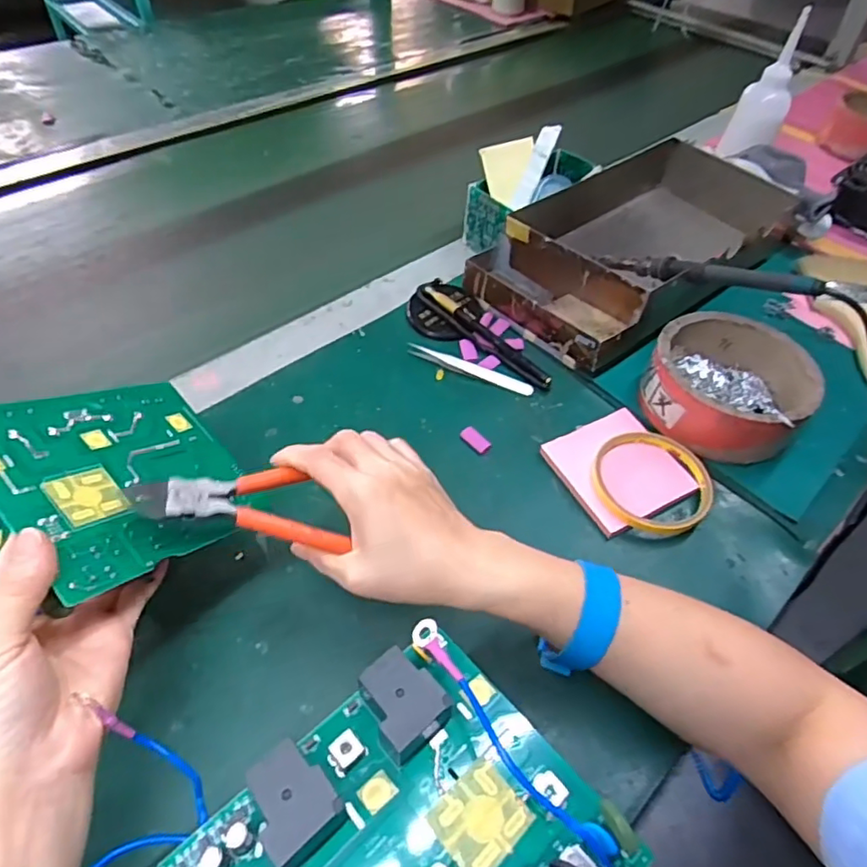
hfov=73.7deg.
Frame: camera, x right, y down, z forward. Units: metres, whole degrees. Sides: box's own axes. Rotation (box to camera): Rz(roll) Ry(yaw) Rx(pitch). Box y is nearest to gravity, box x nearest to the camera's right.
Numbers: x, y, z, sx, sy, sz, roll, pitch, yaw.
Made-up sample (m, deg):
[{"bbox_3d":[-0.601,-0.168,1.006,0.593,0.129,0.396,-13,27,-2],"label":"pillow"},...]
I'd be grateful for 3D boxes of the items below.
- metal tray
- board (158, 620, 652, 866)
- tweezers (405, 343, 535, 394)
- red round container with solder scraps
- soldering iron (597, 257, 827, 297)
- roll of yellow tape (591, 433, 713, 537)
[{"bbox_3d":[0.213,-0.191,0.587,0.344,0.073,0.179,-32,60,-26],"label":"metal tray"},{"bbox_3d":[-0.009,0.143,0.194,0.129,0.026,0.111,-34,61,-27],"label":"board"},{"bbox_3d":[0.032,-0.057,0.505,0.113,0.007,0.012,19,52,12],"label":"tweezers"},{"bbox_3d":[0.241,-0.042,0.478,0.119,0.058,0.123,2,51,-2],"label":"red round container with solder scraps"},{"bbox_3d":[0.230,-0.137,0.501,0.023,0.019,0.195,-33,37,-26],"label":"soldering iron"},{"bbox_3d":[0.160,0.037,0.431,0.085,0.018,0.085,2,51,-2],"label":"roll of yellow tape"}]

